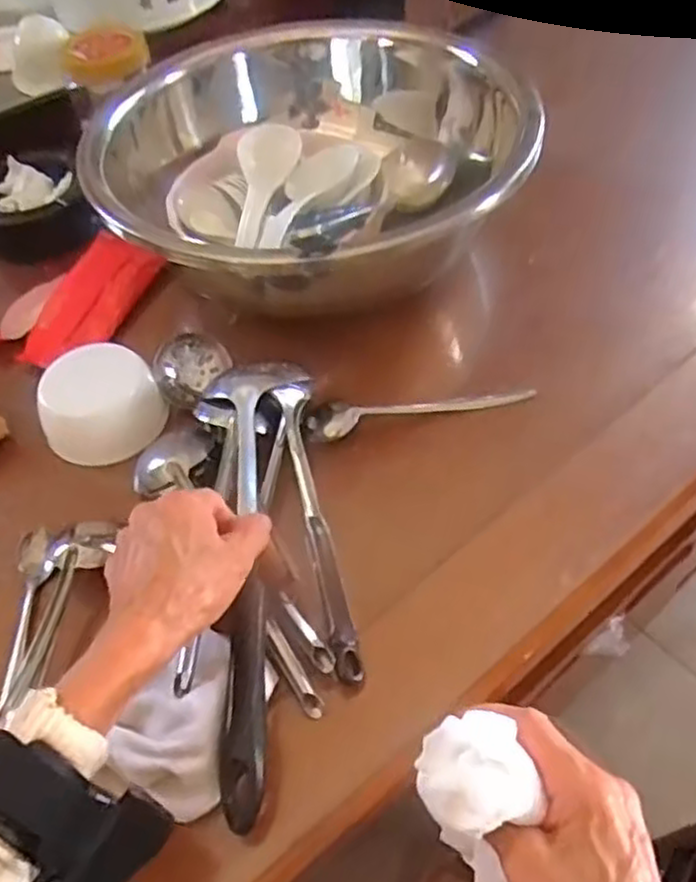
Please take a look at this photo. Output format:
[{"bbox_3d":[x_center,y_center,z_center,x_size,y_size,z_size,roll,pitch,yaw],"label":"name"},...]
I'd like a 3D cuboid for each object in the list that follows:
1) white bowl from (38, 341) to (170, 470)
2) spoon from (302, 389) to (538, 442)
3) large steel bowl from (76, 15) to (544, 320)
[{"bbox_3d":[-0.186,-0.029,0.561,0.086,0.056,0.071,-21,53,-11],"label":"white bowl"},{"bbox_3d":[0.054,-0.026,0.559,0.171,0.014,0.029,-9,52,-1],"label":"spoon"},{"bbox_3d":[-0.023,-0.229,0.641,0.324,0.140,0.308,-3,52,4],"label":"large steel bowl"}]

